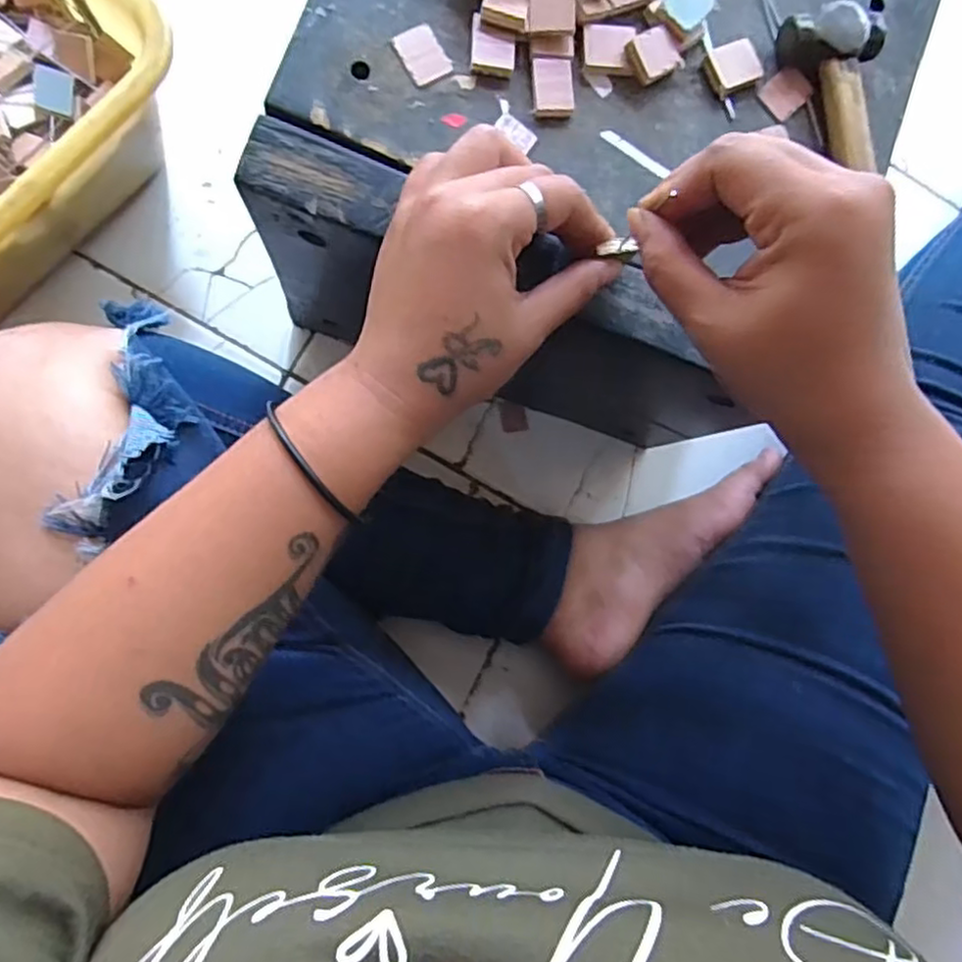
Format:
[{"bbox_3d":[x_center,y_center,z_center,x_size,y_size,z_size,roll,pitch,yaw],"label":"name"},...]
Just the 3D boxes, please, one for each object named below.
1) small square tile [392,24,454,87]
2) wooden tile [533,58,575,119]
[{"bbox_3d":[-0.026,-0.189,0.301,0.019,0.004,0.025,-31,92,-7],"label":"small square tile"},{"bbox_3d":[0.033,-0.177,0.306,0.019,0.005,0.025,-2,88,-8],"label":"wooden tile"}]

